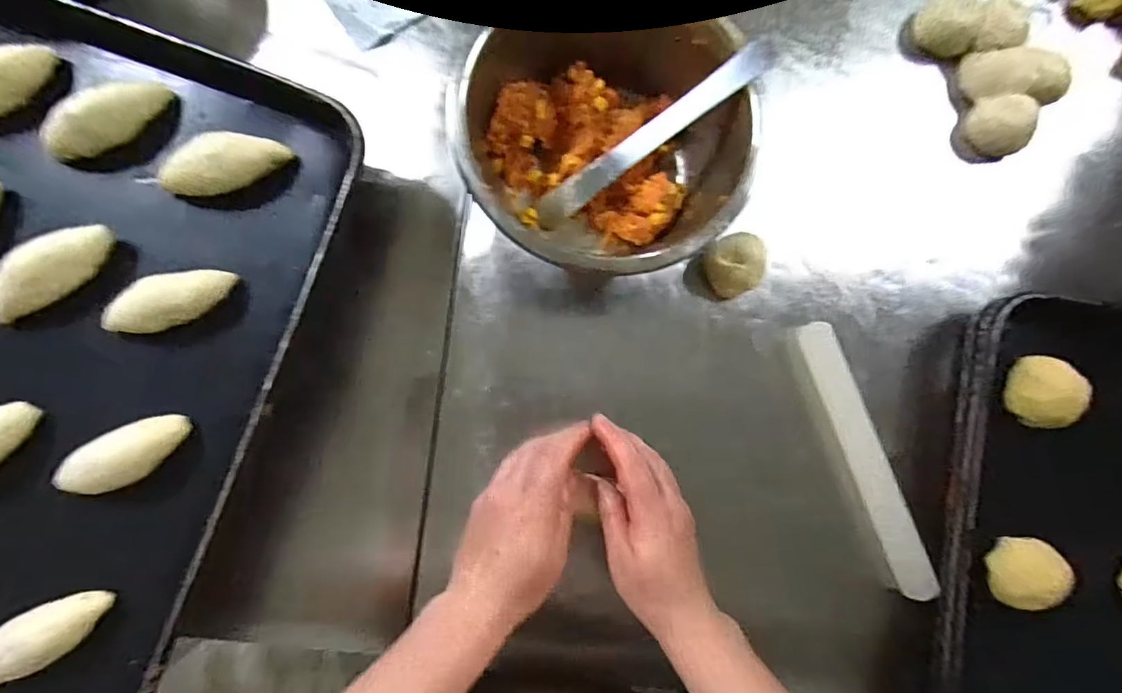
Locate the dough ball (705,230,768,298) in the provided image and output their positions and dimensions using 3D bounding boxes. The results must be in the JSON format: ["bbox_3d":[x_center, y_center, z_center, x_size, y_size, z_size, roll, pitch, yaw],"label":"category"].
[{"bbox_3d":[0.139,-0.064,0.416,0.040,0.026,0.044,0,85,-4],"label":"dough ball"}]

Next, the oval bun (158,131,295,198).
[{"bbox_3d":[-0.233,-0.126,0.371,0.086,0.032,0.035,-17,86,-5],"label":"oval bun"}]

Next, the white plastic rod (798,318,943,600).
[{"bbox_3d":[0.239,0.086,0.413,0.023,0.020,0.219,-20,87,-6],"label":"white plastic rod"}]

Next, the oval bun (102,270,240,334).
[{"bbox_3d":[-0.267,-0.030,0.363,0.080,0.026,0.033,-15,86,-5],"label":"oval bun"}]

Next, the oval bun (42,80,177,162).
[{"bbox_3d":[-0.314,-0.156,0.364,0.084,0.034,0.030,-33,88,-6],"label":"oval bun"}]

